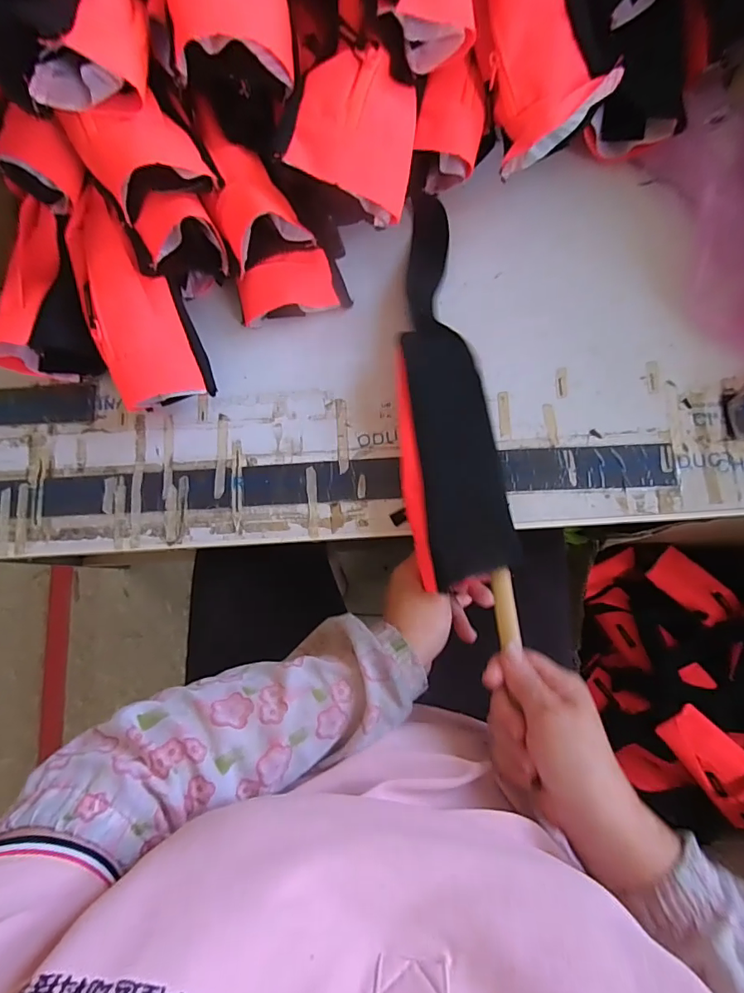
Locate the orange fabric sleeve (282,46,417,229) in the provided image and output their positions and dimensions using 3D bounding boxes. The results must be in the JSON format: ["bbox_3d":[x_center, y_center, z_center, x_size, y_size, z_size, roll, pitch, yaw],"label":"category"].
[{"bbox_3d":[-0.010,-0.296,0.387,0.099,0.035,0.099,17,101,-20],"label":"orange fabric sleeve"}]

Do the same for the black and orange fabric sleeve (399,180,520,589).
[{"bbox_3d":[0.064,-0.108,0.424,0.085,0.034,0.361,-5,77,3],"label":"black and orange fabric sleeve"}]

